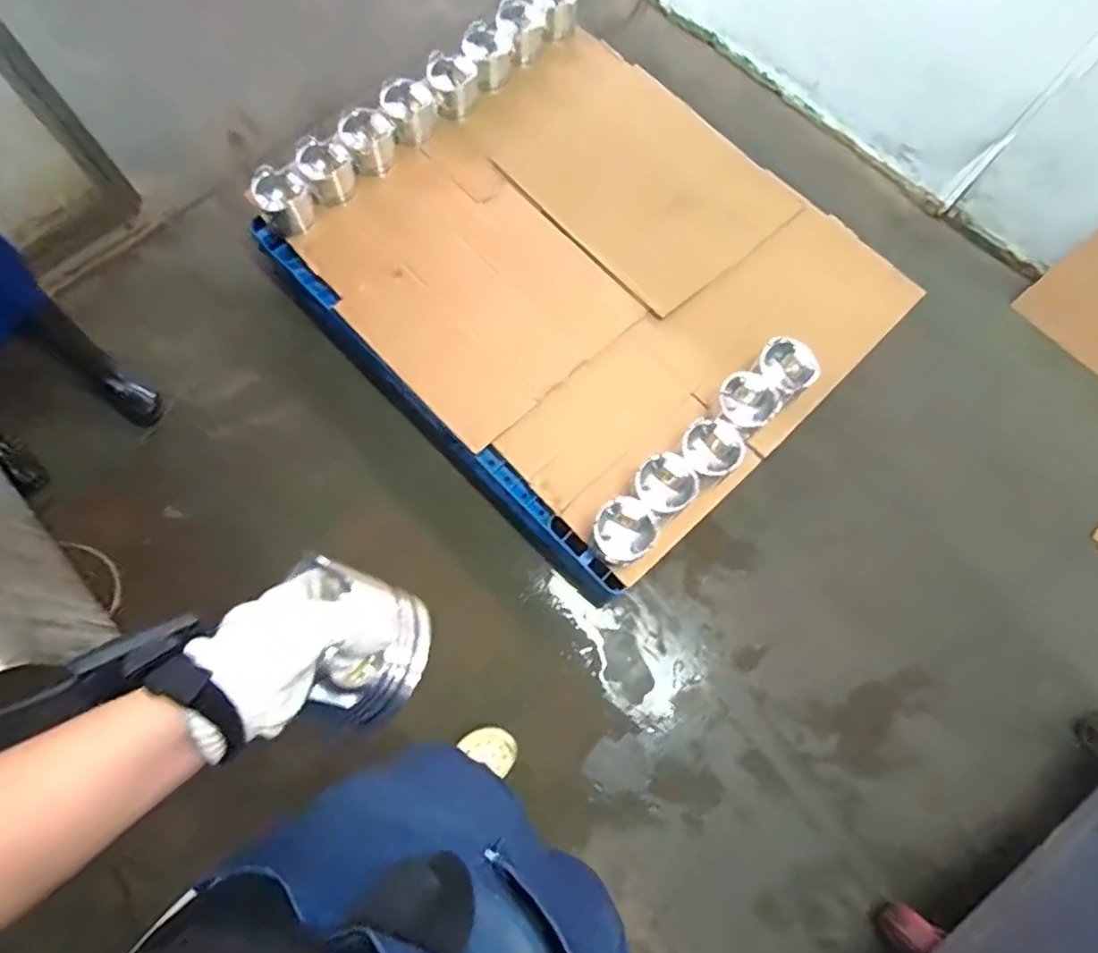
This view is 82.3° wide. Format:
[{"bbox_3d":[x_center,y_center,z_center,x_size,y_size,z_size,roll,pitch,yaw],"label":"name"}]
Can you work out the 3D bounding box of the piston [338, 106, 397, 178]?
[{"bbox_3d":[-0.387,-0.723,1.360,0.120,0.076,0.123,-14,73,-7],"label":"piston"}]

